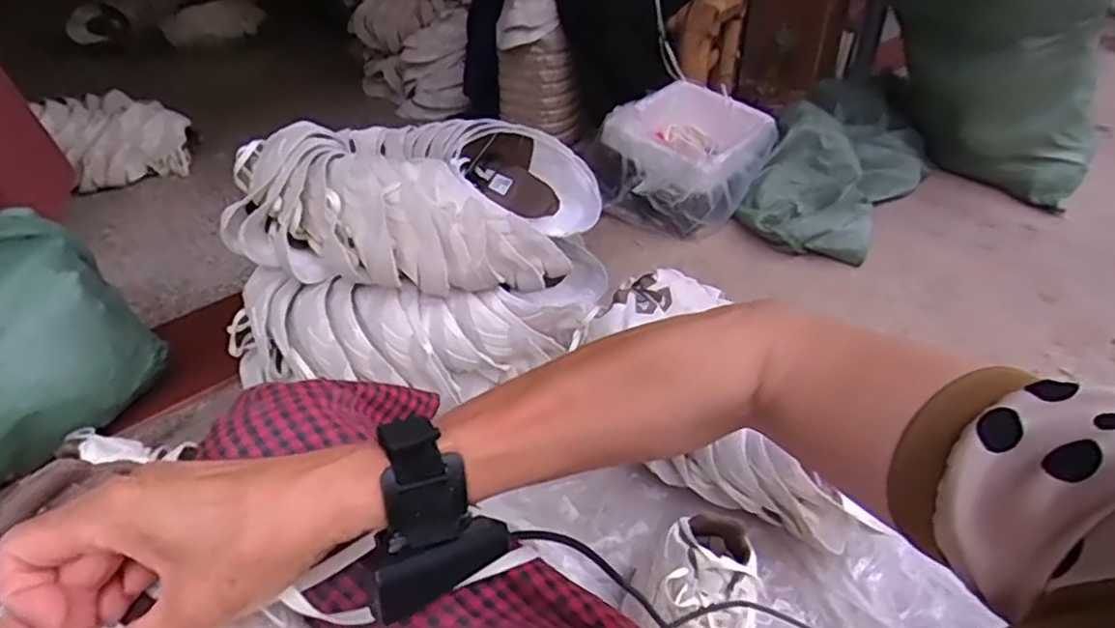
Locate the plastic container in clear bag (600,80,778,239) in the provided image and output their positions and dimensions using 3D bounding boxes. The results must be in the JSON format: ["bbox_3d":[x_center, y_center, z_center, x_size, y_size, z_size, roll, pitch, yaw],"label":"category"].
[{"bbox_3d":[0.274,-0.347,1.481,0.293,0.189,0.352,20,40,26],"label":"plastic container in clear bag"}]

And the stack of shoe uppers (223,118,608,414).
[{"bbox_3d":[-0.178,-0.081,0.912,0.437,0.267,0.349,4,35,6],"label":"stack of shoe uppers"}]

